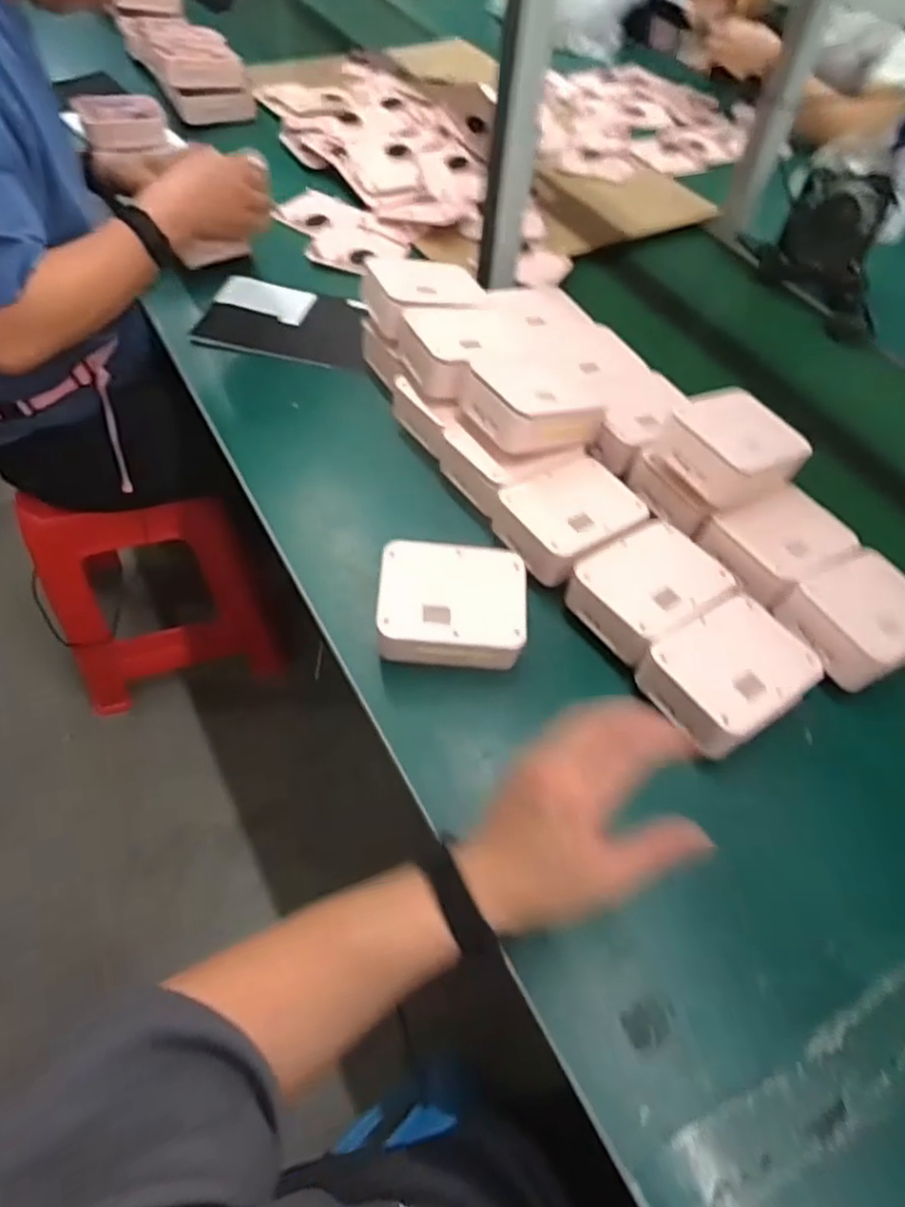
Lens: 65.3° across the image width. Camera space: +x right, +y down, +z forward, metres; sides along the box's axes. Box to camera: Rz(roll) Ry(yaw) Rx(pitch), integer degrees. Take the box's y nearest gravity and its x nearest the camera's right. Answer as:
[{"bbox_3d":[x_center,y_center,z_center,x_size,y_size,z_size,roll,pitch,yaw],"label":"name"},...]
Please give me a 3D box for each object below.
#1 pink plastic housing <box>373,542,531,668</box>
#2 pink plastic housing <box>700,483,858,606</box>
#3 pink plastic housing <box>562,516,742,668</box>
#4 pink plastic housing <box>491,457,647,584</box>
[{"bbox_3d":[0.000,0.002,0.634,0.128,0.052,0.108,2,56,-3],"label":"pink plastic housing"},{"bbox_3d":[0.316,-0.064,0.676,0.123,0.034,0.096,-28,62,-22],"label":"pink plastic housing"},{"bbox_3d":[0.181,-0.016,0.644,0.134,0.040,0.106,-31,64,-23],"label":"pink plastic housing"},{"bbox_3d":[0.114,-0.085,0.687,0.137,0.040,0.108,-34,64,-24],"label":"pink plastic housing"}]

